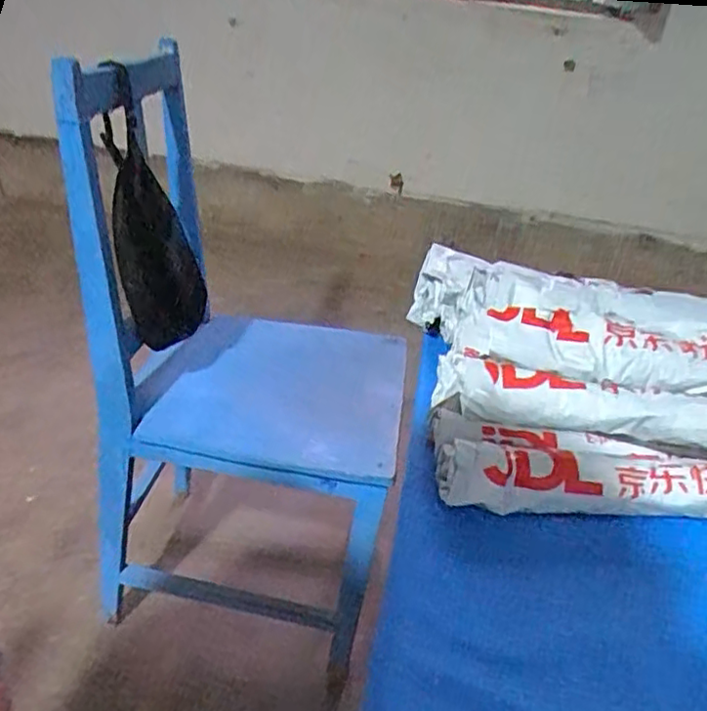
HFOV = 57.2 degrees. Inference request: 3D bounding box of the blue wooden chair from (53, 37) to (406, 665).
[{"bbox_3d":[-0.144,0.018,1.011,0.449,0.733,0.398,10,30,5],"label":"blue wooden chair"}]

